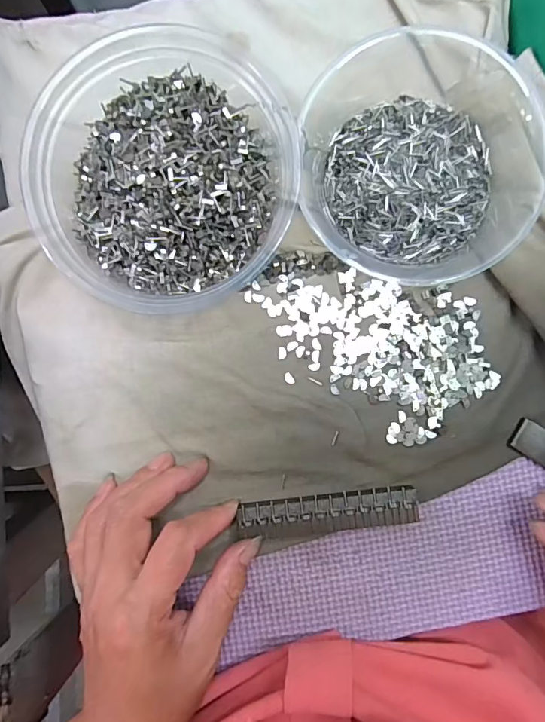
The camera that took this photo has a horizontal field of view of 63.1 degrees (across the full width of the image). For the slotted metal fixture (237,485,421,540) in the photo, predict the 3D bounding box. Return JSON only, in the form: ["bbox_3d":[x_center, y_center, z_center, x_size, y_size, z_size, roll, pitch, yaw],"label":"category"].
[{"bbox_3d":[0.030,0.082,0.240,0.095,0.005,0.021,-6,88,0],"label":"slotted metal fixture"}]

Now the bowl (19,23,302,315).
[{"bbox_3d":[-0.053,-0.098,0.234,0.138,0.049,0.136,0,89,2],"label":"bowl"}]

